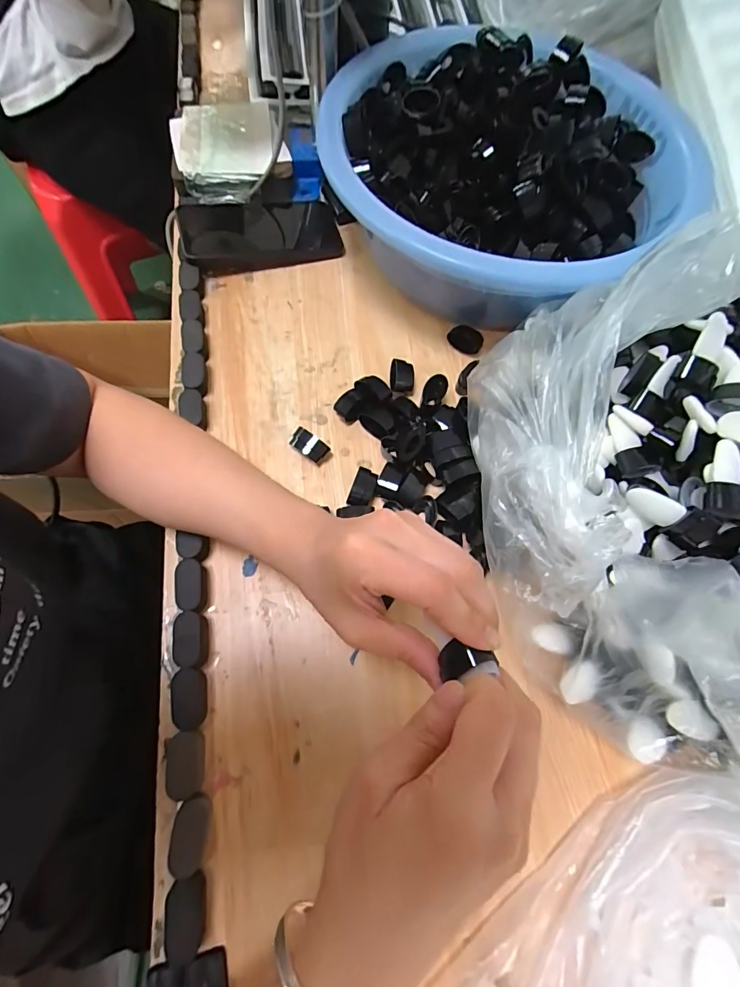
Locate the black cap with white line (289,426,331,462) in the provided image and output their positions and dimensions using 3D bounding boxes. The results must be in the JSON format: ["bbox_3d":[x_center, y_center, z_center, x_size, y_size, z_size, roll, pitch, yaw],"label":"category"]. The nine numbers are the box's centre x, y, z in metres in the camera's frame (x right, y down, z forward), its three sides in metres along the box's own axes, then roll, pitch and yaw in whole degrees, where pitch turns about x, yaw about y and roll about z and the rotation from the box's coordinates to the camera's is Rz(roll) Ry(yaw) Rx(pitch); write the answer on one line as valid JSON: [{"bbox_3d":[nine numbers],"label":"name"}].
[{"bbox_3d":[-0.050,-0.041,0.363,0.031,0.021,0.019,40,72,12],"label":"black cap with white line"}]

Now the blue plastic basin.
[{"bbox_3d":[0.140,-0.318,0.420,0.329,0.105,0.329,-1,67,2],"label":"blue plastic basin"}]

